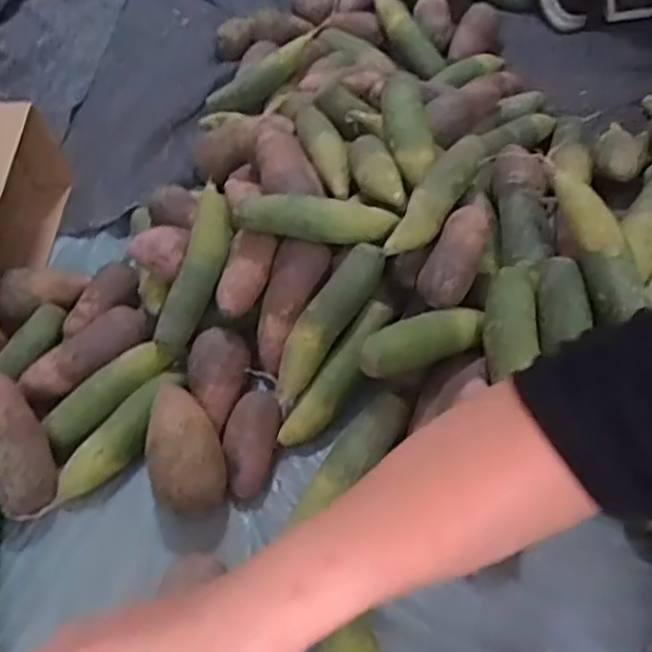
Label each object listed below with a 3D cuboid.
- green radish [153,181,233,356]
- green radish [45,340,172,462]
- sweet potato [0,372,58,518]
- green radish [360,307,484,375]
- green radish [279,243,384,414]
[{"bbox_3d":[-0.162,-0.075,0.858,0.062,0.044,0.229,15,80,14],"label":"green radish"},{"bbox_3d":[-0.271,0.090,0.834,0.162,0.048,0.045,-39,60,-23],"label":"green radish"},{"bbox_3d":[-0.355,0.129,0.766,0.063,0.052,0.163,-20,78,-11],"label":"sweet potato"},{"bbox_3d":[0.111,0.014,0.773,0.155,0.045,0.048,-20,54,-11],"label":"green radish"},{"bbox_3d":[-0.002,-0.003,0.815,0.046,0.043,0.216,34,93,26],"label":"green radish"}]

